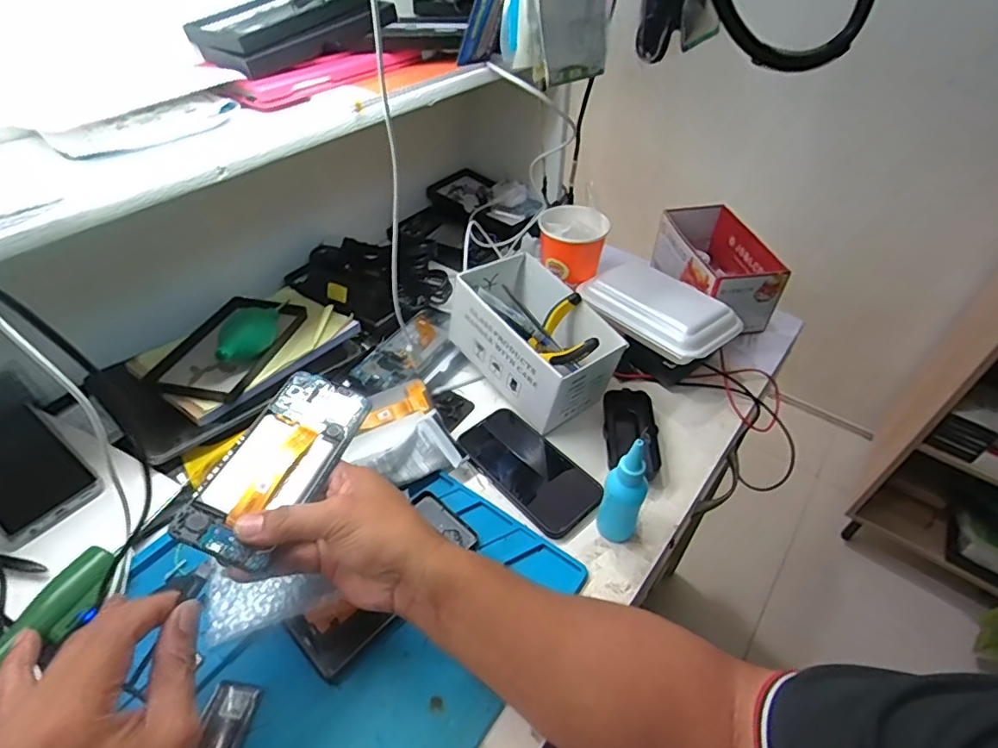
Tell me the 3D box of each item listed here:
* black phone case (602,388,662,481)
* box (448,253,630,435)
[{"bbox_3d":[0.138,0.063,0.557,0.054,0.022,0.110,5,46,2],"label":"black phone case"},{"bbox_3d":[0.038,-0.037,0.598,0.105,0.101,0.181,-28,54,-26],"label":"box"}]

